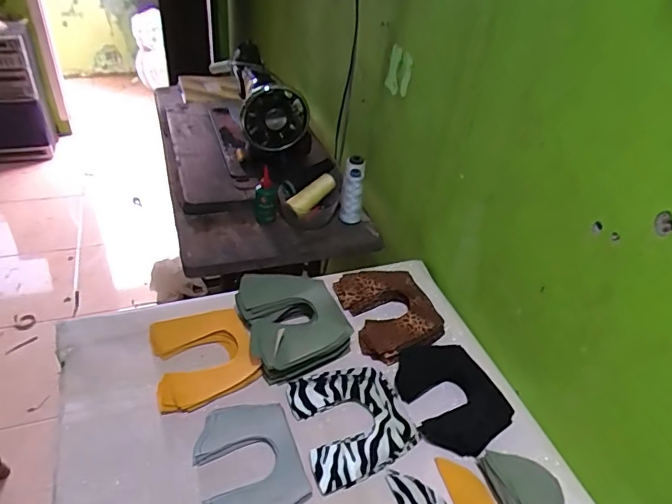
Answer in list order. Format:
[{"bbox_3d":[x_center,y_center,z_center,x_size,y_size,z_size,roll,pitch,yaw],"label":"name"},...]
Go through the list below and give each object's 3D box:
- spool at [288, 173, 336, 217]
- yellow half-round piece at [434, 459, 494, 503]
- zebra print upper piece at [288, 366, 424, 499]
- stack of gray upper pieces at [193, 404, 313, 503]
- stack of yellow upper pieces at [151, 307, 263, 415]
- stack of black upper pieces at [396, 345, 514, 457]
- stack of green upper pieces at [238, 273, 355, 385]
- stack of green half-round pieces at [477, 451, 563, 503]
[{"bbox_3d":[-0.049,-0.115,0.978,0.036,0.034,0.121,32,61,32],"label":"spool"},{"bbox_3d":[0.163,0.297,0.580,0.048,0.004,0.111,-6,40,-16],"label":"yellow half-round piece"},{"bbox_3d":[0.026,0.221,0.644,0.148,0.014,0.156,-9,41,-20],"label":"zebra print upper piece"},{"bbox_3d":[-0.103,0.250,0.582,0.116,0.018,0.157,-11,42,-21],"label":"stack of gray upper pieces"},{"bbox_3d":[-0.193,0.149,0.704,0.134,0.021,0.161,-12,42,-22],"label":"stack of yellow upper pieces"},{"bbox_3d":[0.157,0.197,0.686,0.121,0.033,0.165,-13,42,-23],"label":"stack of black upper pieces"},{"bbox_3d":[-0.067,0.101,0.733,0.149,0.059,0.168,-14,42,-23],"label":"stack of green upper pieces"},{"bbox_3d":[0.223,0.287,0.564,0.070,0.028,0.121,-4,40,-14],"label":"stack of green half-round pieces"}]

